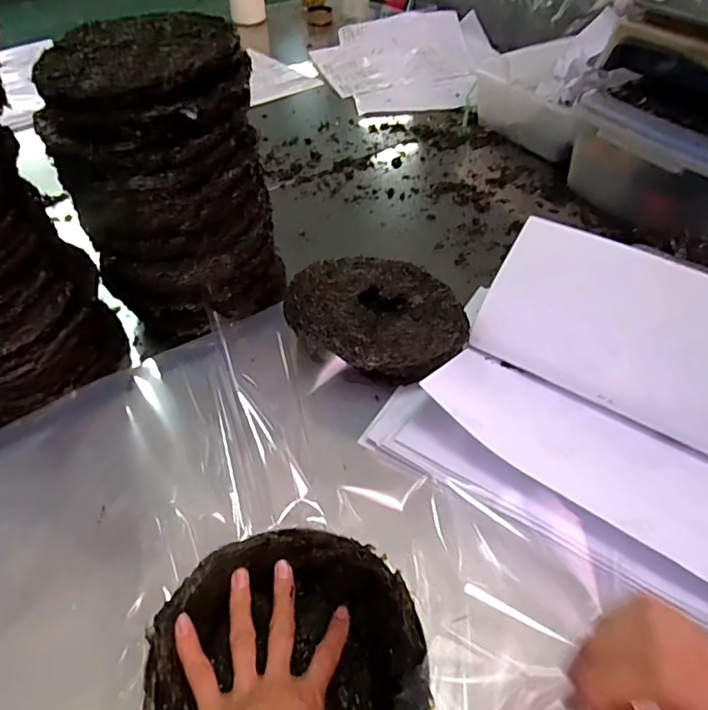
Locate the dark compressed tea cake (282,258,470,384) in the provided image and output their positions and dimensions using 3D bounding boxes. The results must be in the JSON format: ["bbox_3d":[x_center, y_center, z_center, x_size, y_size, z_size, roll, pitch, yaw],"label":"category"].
[{"bbox_3d":[0.024,-0.049,0.623,0.185,0.046,0.200,0,48,0],"label":"dark compressed tea cake"}]

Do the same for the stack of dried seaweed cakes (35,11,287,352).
[{"bbox_3d":[-0.205,-0.185,0.607,0.198,0.291,0.182,-15,49,-13],"label":"stack of dried seaweed cakes"}]

